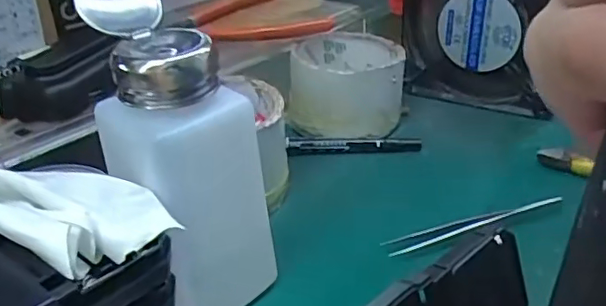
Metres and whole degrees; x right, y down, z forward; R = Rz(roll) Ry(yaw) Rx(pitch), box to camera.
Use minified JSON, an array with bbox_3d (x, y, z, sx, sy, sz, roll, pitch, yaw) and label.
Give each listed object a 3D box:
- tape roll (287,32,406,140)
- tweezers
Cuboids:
[{"bbox_3d":[0.031,-0.049,0.424,0.079,0.057,0.081,-2,30,3],"label":"tape roll"},{"bbox_3d":[0.093,0.040,0.312,0.101,0.011,0.010,-10,31,-11],"label":"tweezers"}]

